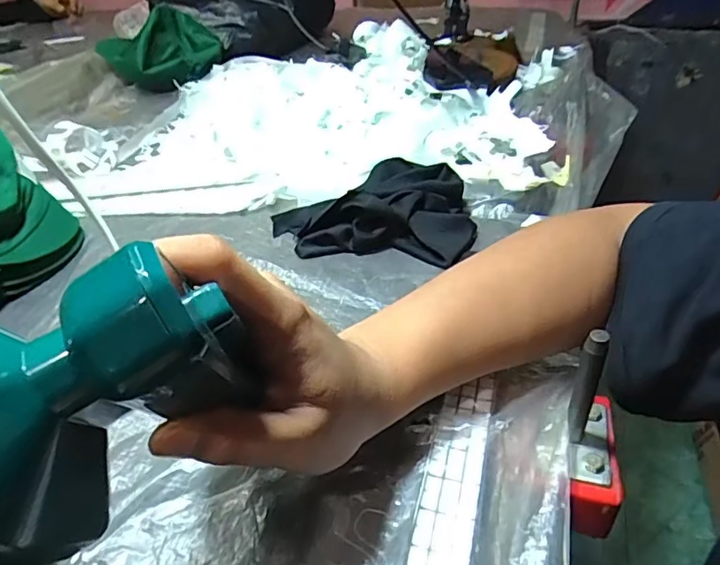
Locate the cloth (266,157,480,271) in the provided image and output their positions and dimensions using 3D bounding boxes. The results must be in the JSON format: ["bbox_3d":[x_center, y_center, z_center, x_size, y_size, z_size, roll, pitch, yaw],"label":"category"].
[{"bbox_3d":[0.017,-0.079,0.505,0.188,0.046,0.152,6,38,12],"label":"cloth"}]

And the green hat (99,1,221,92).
[{"bbox_3d":[-0.330,-0.381,0.887,0.192,0.103,0.165,-14,38,-14],"label":"green hat"}]

